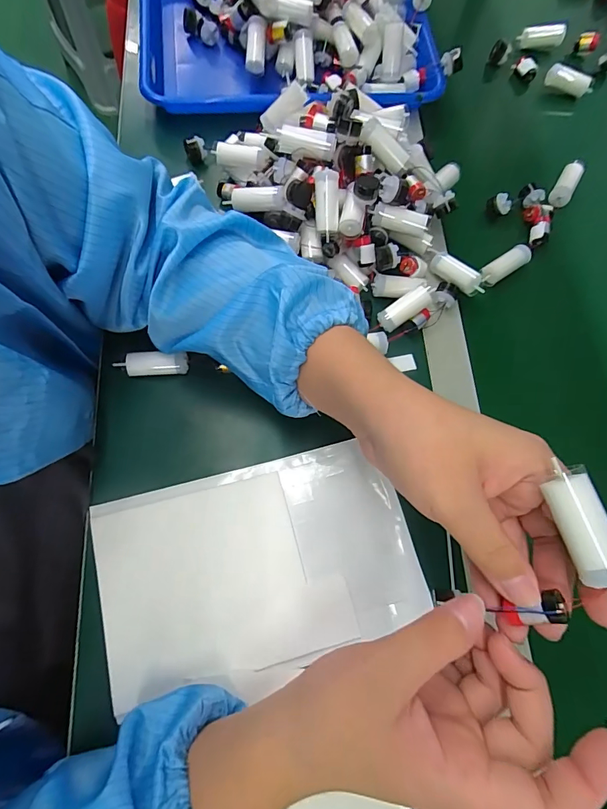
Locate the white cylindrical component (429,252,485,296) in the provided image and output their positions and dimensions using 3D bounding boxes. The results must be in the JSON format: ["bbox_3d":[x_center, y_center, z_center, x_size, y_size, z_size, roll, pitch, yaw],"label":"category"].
[{"bbox_3d":[0.144,-0.123,0.384,0.020,0.018,0.056,-36,61,-13],"label":"white cylindrical component"}]

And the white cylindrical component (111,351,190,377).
[{"bbox_3d":[-0.130,-0.034,0.346,0.059,0.016,0.017,-2,70,-2],"label":"white cylindrical component"}]

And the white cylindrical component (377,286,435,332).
[{"bbox_3d":[0.094,-0.089,0.370,0.054,0.014,0.018,-34,73,8],"label":"white cylindrical component"}]

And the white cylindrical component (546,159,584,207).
[{"bbox_3d":[0.288,-0.242,0.444,0.022,0.016,0.056,32,86,10],"label":"white cylindrical component"}]

